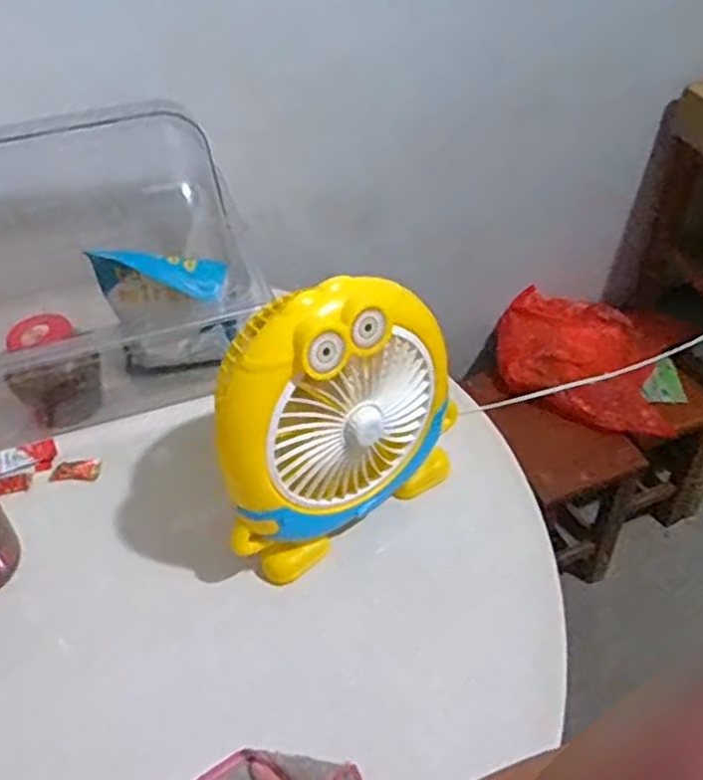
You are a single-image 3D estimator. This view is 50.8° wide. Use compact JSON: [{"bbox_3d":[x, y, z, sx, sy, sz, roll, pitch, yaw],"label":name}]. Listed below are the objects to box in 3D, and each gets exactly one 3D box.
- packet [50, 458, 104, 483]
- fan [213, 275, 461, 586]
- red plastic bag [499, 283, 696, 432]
[{"bbox_3d":[-0.313,0.092,0.845,0.058,0.005,0.031,-1,45,1],"label":"packet"},{"bbox_3d":[-0.016,0.025,0.707,0.238,0.266,0.107,-23,48,-20],"label":"fan"},{"bbox_3d":[0.455,-0.056,1.402,0.355,0.100,0.282,11,46,14],"label":"red plastic bag"}]

